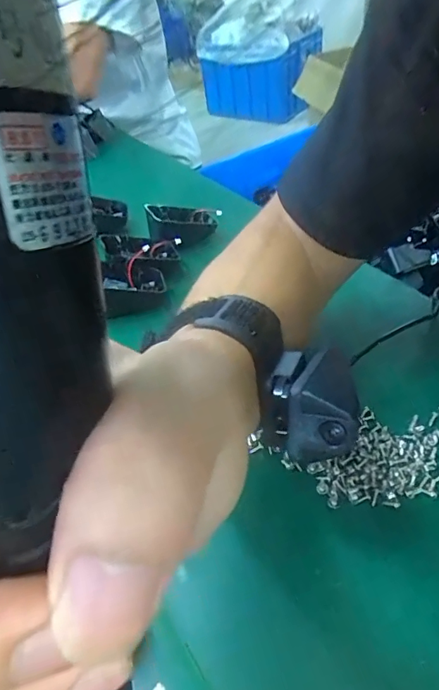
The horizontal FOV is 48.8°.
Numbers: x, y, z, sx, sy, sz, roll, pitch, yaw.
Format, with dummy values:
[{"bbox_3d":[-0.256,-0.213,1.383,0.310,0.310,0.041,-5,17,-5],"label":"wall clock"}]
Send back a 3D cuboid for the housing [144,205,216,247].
[{"bbox_3d":[-0.037,-0.122,0.488,0.068,0.027,0.052,-9,42,-9],"label":"housing"}]

